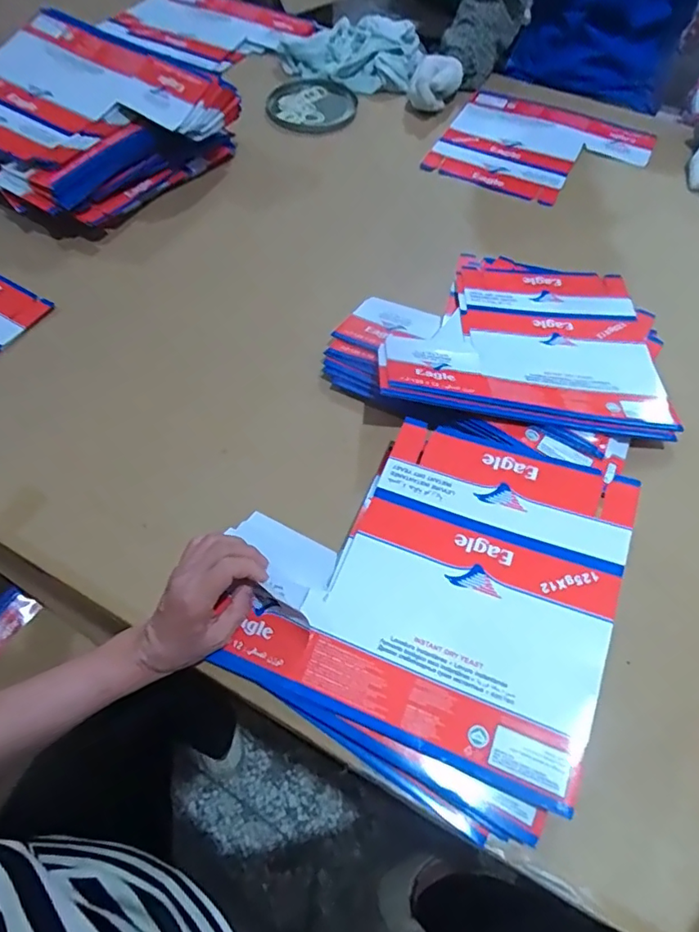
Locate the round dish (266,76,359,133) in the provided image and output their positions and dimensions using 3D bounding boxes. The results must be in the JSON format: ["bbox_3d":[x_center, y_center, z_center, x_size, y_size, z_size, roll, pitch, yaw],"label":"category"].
[{"bbox_3d":[-0.075,-0.689,0.998,0.157,0.037,0.158,1,60,-2],"label":"round dish"}]

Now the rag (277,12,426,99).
[{"bbox_3d":[0.003,-0.813,1.032,0.242,0.070,0.193,38,65,17],"label":"rag"}]

